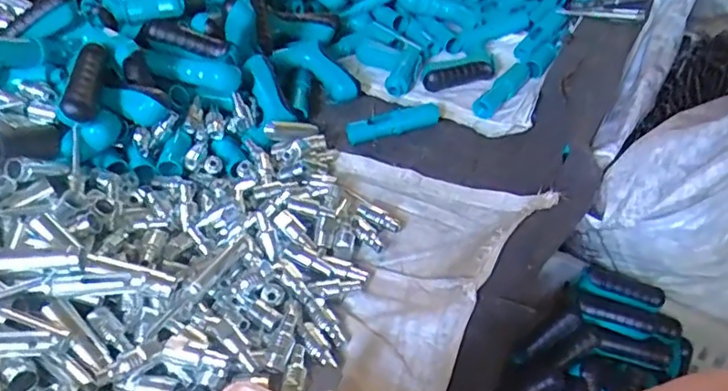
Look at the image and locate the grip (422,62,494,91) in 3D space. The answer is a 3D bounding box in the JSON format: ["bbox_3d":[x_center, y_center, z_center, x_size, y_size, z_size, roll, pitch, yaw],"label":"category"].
[{"bbox_3d":[0.140,-0.176,0.845,0.102,0.031,0.020,-9,43,-7],"label":"grip"}]

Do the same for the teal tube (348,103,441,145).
[{"bbox_3d":[0.041,-0.099,0.774,0.125,0.022,0.027,-13,43,-11],"label":"teal tube"}]

